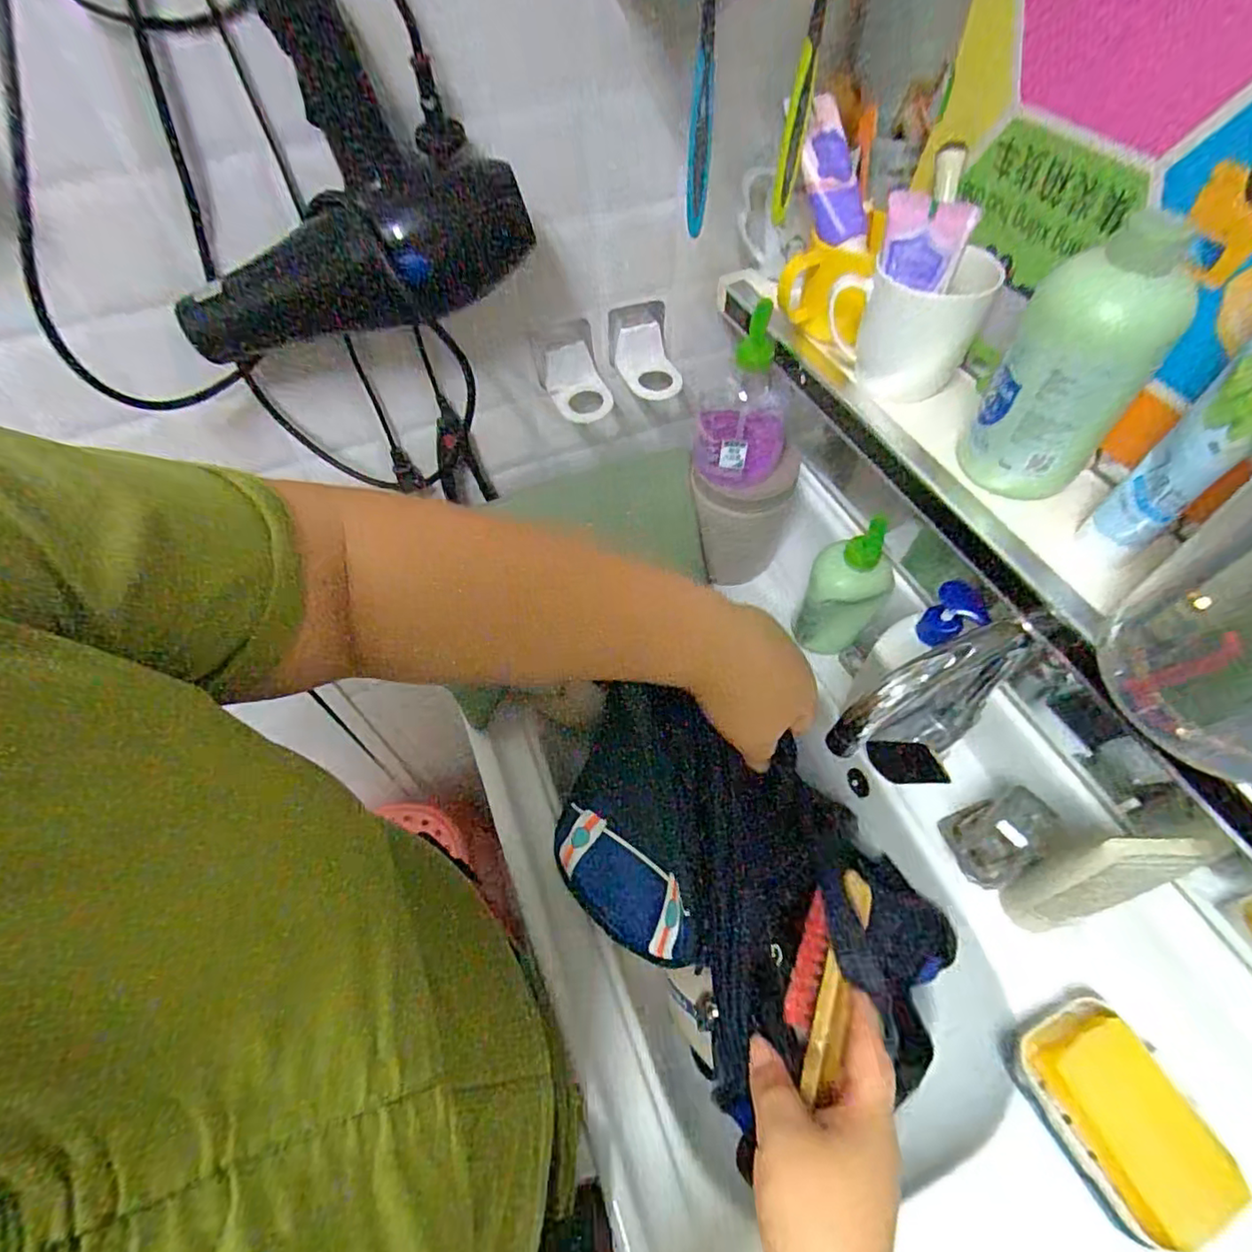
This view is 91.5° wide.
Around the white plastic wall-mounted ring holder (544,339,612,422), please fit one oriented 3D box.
[{"bbox_3d":[-0.044,-0.225,0.568,0.058,0.042,0.061,-10,56,-6],"label":"white plastic wall-mounted ring holder"}]

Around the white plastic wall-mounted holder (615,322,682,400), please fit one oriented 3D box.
[{"bbox_3d":[0.021,-0.252,0.585,0.063,0.047,0.056,-1,55,1],"label":"white plastic wall-mounted holder"}]

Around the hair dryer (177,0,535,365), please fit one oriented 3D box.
[{"bbox_3d":[-0.189,-0.301,0.390,0.238,0.203,0.123,-3,55,0],"label":"hair dryer"}]

